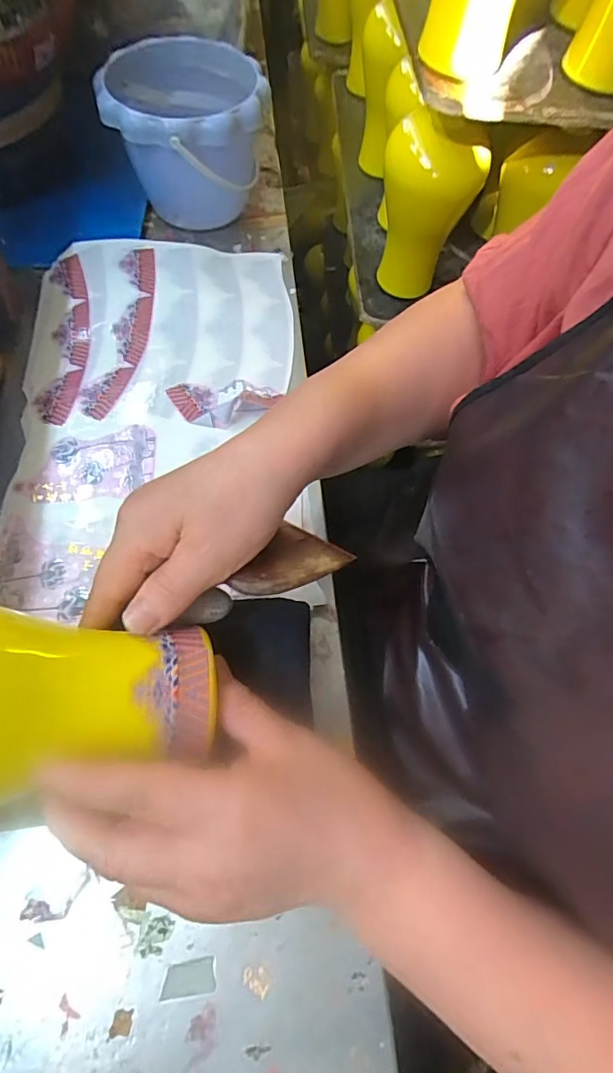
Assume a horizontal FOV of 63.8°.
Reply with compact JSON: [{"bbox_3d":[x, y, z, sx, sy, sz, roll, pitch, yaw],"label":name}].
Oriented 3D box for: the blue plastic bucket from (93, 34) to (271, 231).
[{"bbox_3d":[-0.123,-0.405,0.509,0.146,0.111,0.158,1,66,-2],"label":"blue plastic bucket"}]

